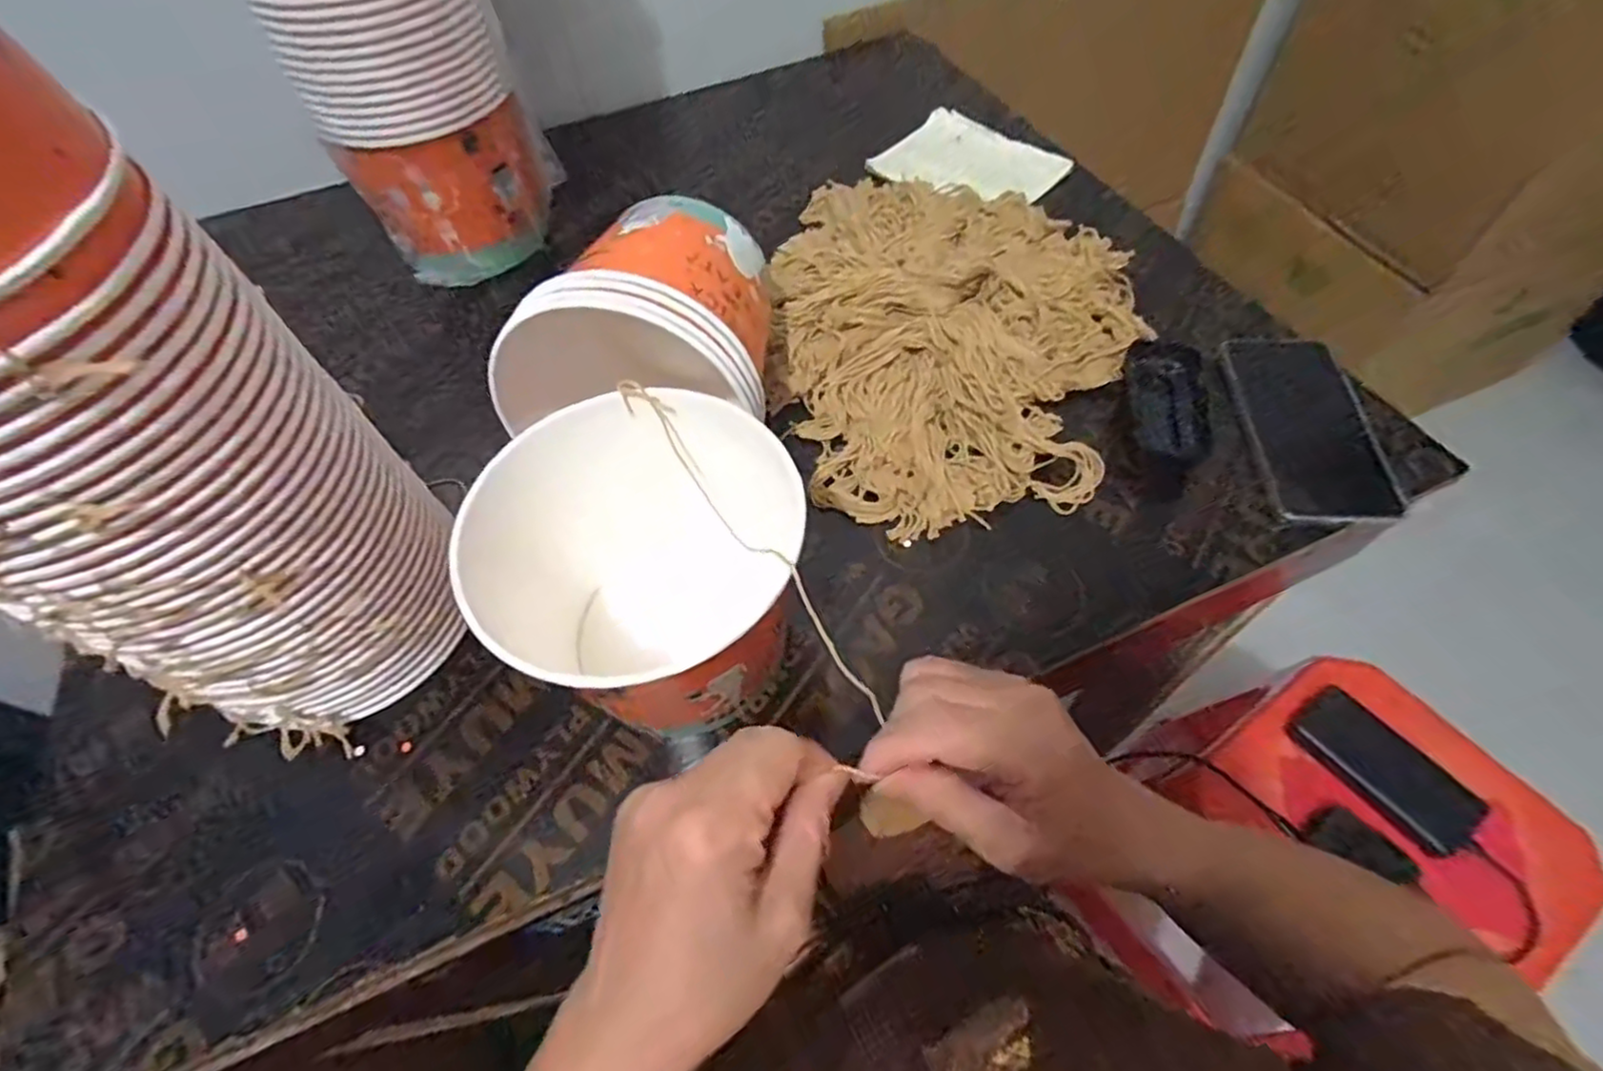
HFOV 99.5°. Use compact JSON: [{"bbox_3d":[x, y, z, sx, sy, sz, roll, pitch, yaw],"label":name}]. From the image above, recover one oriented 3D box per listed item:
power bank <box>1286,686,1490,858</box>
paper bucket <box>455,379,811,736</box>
[{"bbox_3d":[0.588,0.233,0.684,0.085,0.015,0.165,-34,61,-16],"label":"power bank"},{"bbox_3d":[-0.079,0.022,0.380,0.154,0.135,0.150,-2,57,3],"label":"paper bucket"}]

